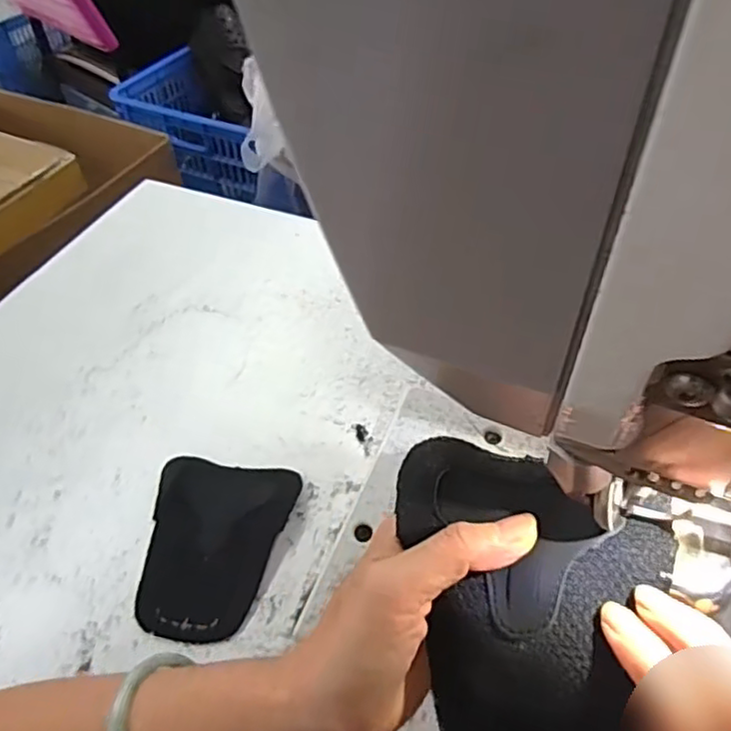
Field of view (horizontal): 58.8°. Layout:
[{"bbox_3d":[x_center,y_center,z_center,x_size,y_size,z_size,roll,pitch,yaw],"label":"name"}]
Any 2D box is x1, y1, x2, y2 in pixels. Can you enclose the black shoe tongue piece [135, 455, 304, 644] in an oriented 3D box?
[{"bbox_3d":[-0.106,0.122,0.446,0.097,0.007,0.125,5,48,7],"label":"black shoe tongue piece"}]

